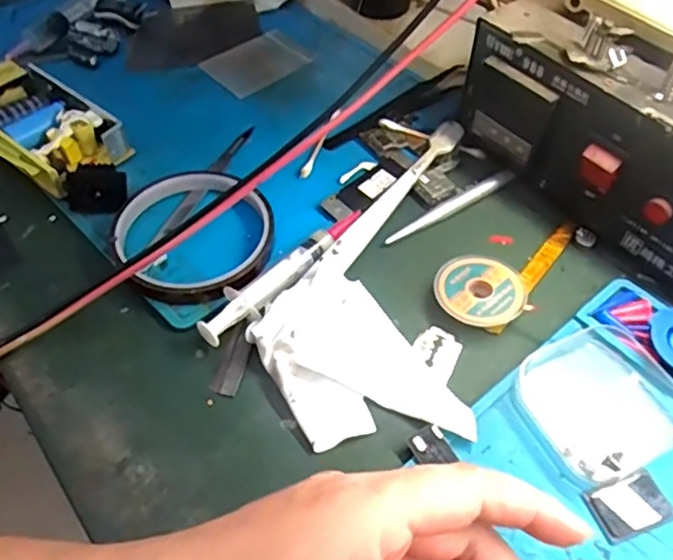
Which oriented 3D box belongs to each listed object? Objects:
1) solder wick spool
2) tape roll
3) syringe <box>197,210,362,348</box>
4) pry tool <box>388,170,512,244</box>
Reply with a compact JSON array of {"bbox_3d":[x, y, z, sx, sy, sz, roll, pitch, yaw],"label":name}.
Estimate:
[{"bbox_3d":[0.073,0.007,0.322,0.045,0.011,0.040,-6,53,-3],"label":"solder wick spool"},{"bbox_3d":[-0.076,-0.028,0.337,0.081,0.019,0.090,-27,57,-18],"label":"tape roll"},{"bbox_3d":[-0.028,-0.006,0.326,0.020,0.011,0.109,35,61,25],"label":"syringe"},{"bbox_3d":[0.067,-0.042,0.362,0.092,0.004,0.009,-30,58,-20],"label":"pry tool"}]

